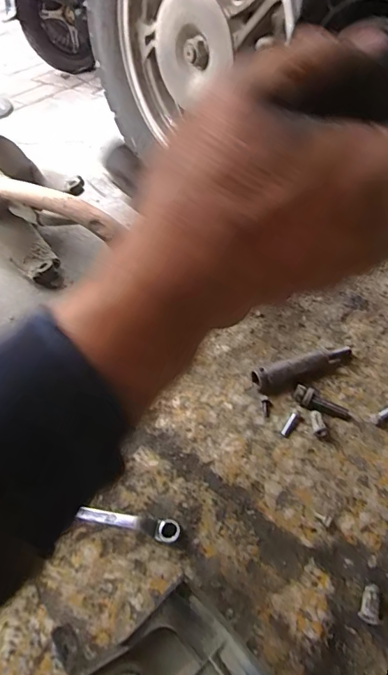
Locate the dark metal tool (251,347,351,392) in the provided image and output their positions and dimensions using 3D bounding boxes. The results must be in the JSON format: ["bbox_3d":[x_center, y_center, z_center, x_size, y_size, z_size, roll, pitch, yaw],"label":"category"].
[{"bbox_3d":[0.119,0.028,0.457,0.117,0.026,0.020,-18,49,-16],"label":"dark metal tool"}]

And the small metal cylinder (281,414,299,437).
[{"bbox_3d":[0.092,0.082,0.414,0.009,0.007,0.027,26,51,23],"label":"small metal cylinder"}]

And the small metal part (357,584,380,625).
[{"bbox_3d":[0.127,0.192,0.313,0.013,0.010,0.023,11,47,11],"label":"small metal part"}]

